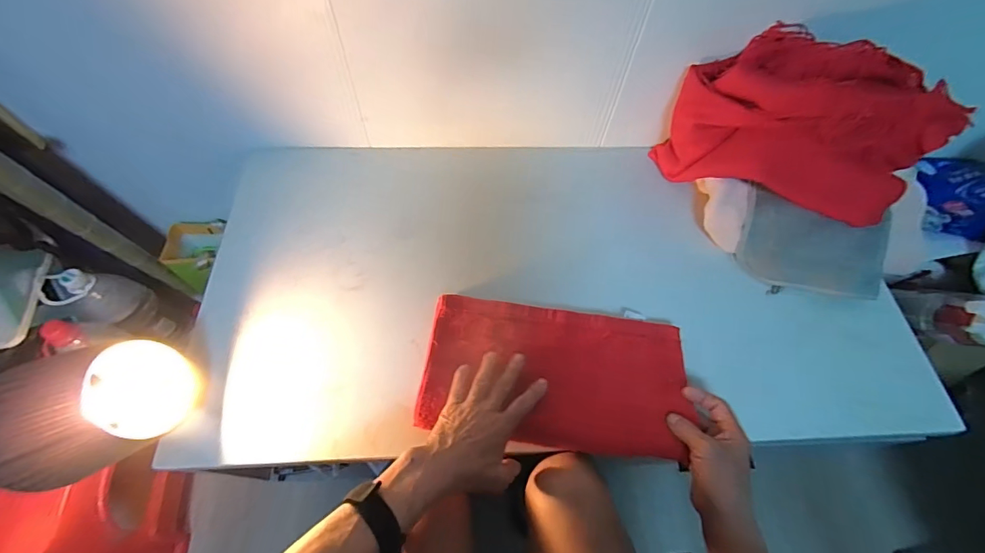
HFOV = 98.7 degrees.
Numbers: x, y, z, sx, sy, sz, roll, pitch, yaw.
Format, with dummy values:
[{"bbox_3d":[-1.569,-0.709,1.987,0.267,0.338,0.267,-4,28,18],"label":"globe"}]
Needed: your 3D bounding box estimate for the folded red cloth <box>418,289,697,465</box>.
[{"bbox_3d":[0.077,0.117,0.522,0.314,0.034,0.170,8,61,1],"label":"folded red cloth"}]

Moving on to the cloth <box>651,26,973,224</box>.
[{"bbox_3d":[0.410,-0.193,0.595,0.296,0.229,0.151,41,67,18],"label":"cloth"}]

